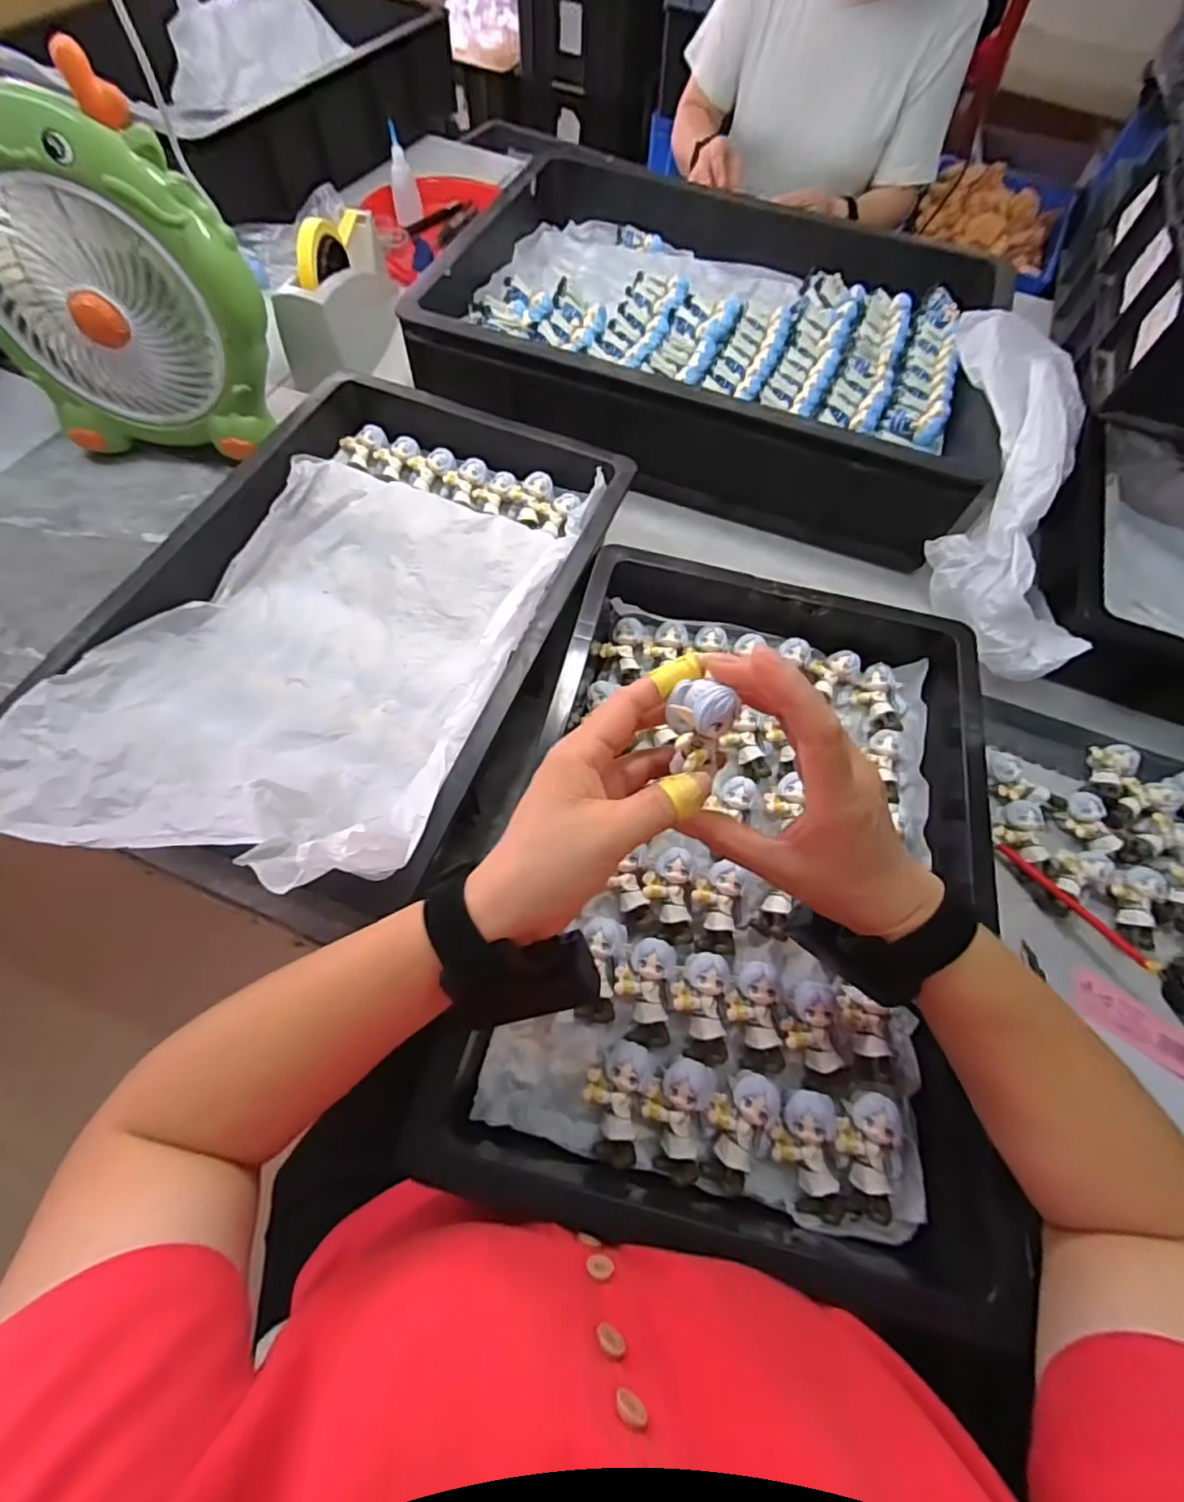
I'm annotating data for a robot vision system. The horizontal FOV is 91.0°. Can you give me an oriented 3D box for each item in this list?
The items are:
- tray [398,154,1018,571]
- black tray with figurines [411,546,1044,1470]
[{"bbox_3d":[0.149,-0.472,0.673,0.584,0.125,0.448,21,65,8],"label":"tray"},{"bbox_3d":[0.103,0.071,0.406,0.314,0.066,0.479,13,64,5],"label":"black tray with figurines"}]

